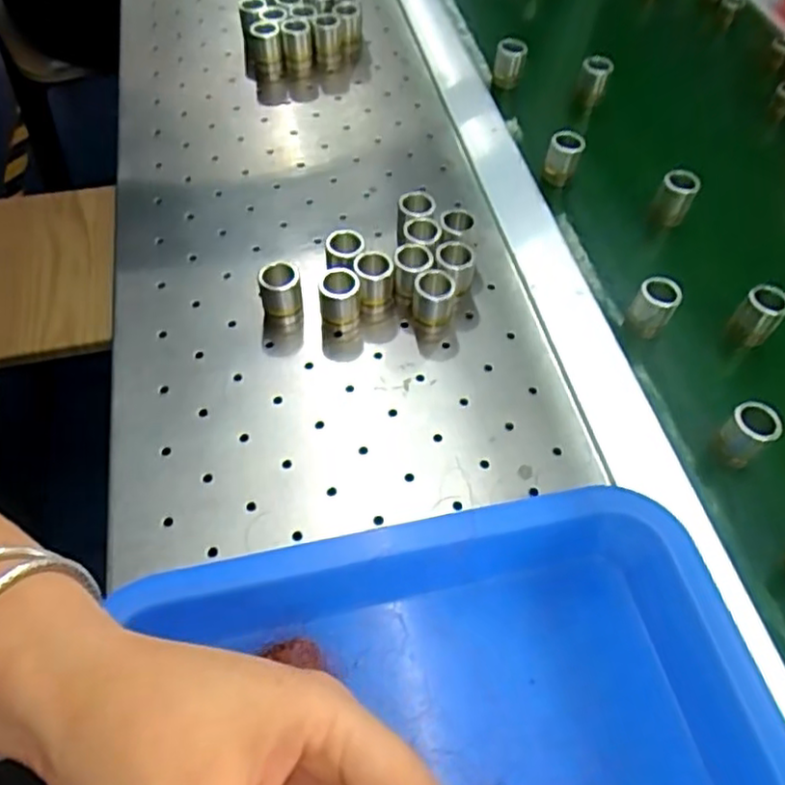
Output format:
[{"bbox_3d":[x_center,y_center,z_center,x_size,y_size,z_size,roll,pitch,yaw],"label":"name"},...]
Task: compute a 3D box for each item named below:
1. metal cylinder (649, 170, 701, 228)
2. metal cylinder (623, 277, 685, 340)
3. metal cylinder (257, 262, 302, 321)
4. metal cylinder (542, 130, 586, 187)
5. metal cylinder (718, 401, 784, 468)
[{"bbox_3d":[0.190,-0.131,0.456,0.023,0.035,0.017,26,57,13],"label":"metal cylinder"},{"bbox_3d":[0.153,-0.049,0.399,0.023,0.034,0.017,30,59,16],"label":"metal cylinder"},{"bbox_3d":[-0.063,-0.055,0.380,0.022,0.033,0.019,-14,58,-14],"label":"metal cylinder"},{"bbox_3d":[0.120,-0.166,0.477,0.022,0.034,0.021,17,56,8],"label":"metal cylinder"},{"bbox_3d":[0.182,0.023,0.349,0.020,0.036,0.022,2,55,-3],"label":"metal cylinder"}]

